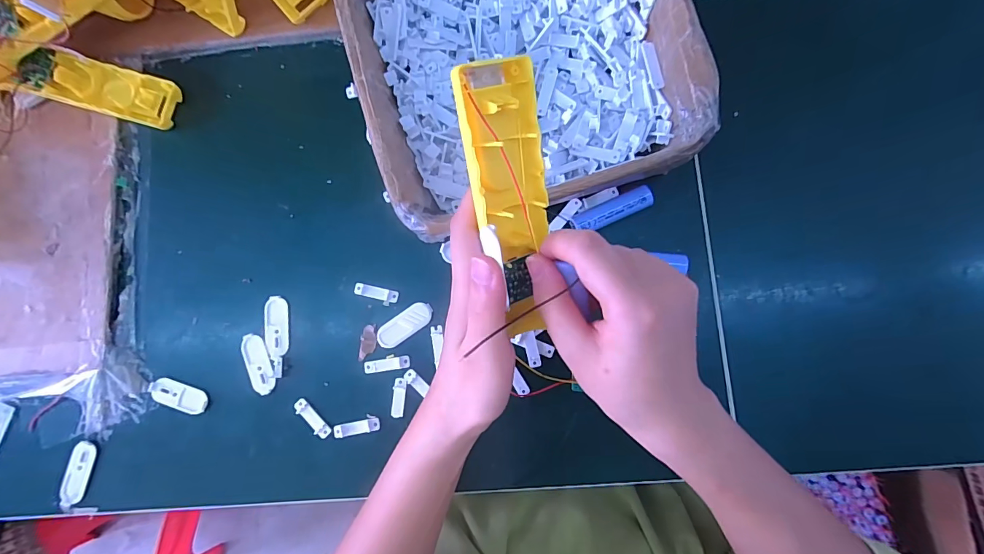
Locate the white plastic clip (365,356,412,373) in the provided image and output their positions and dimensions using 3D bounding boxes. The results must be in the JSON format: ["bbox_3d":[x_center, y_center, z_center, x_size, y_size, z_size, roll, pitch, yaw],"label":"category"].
[{"bbox_3d":[-0.085,0.071,0.339,0.037,0.005,0.011,-10,83,2],"label":"white plastic clip"}]

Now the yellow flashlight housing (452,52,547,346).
[{"bbox_3d":[0.011,-0.039,0.227,0.040,0.019,0.143,-10,109,0],"label":"yellow flashlight housing"}]

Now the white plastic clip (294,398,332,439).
[{"bbox_3d":[-0.146,0.115,0.338,0.010,0.005,0.037,-45,83,-2],"label":"white plastic clip"}]

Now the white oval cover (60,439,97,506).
[{"bbox_3d":[-0.341,0.161,0.344,0.016,0.008,0.047,10,84,4],"label":"white oval cover"}]

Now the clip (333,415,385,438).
[{"bbox_3d":[-0.107,0.121,0.336,0.040,0.005,0.012,-15,83,1],"label":"clip"}]

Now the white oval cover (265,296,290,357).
[{"bbox_3d":[-0.181,0.041,0.350,0.019,0.005,0.049,-5,83,3],"label":"white oval cover"}]

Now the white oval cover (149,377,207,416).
[{"bbox_3d":[-0.261,0.100,0.347,0.050,0.007,0.020,19,85,5],"label":"white oval cover"}]

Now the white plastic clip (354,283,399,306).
[{"bbox_3d":[-0.097,0.015,0.348,0.036,0.004,0.013,13,84,5],"label":"white plastic clip"}]

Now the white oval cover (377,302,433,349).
[{"bbox_3d":[-0.072,0.039,0.343,0.049,0.006,0.021,-36,83,-1],"label":"white oval cover"}]

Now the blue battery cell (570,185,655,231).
[{"bbox_3d":[0.097,-0.052,0.341,0.066,0.021,0.018,-24,83,0],"label":"blue battery cell"}]

